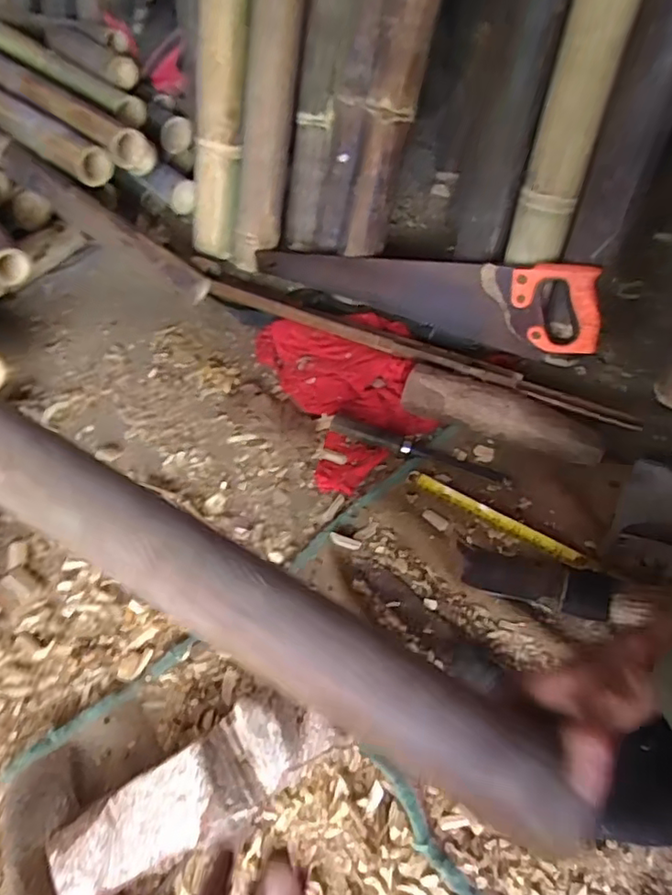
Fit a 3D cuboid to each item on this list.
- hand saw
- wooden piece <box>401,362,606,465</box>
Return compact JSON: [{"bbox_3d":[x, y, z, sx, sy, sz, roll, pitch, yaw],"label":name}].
[{"bbox_3d":[0.112,-0.233,0.856,0.508,0.137,0.049,20,56,16],"label":"hand saw"},{"bbox_3d":[0.209,-0.038,0.765,0.250,0.062,0.055,18,55,15],"label":"wooden piece"}]

